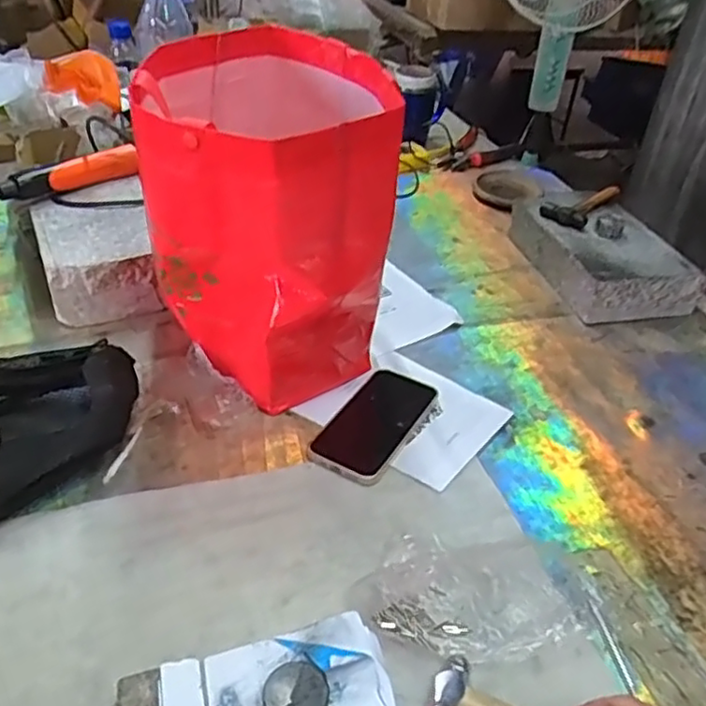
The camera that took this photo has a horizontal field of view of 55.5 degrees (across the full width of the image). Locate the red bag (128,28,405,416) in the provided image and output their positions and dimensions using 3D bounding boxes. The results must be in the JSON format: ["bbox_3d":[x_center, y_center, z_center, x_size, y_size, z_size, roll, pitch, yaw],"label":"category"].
[{"bbox_3d":[-0.077,-0.123,0.660,0.210,0.299,0.245,1,37,-4],"label":"red bag"}]

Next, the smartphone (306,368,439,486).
[{"bbox_3d":[0.021,0.066,0.655,0.075,0.009,0.152,21,40,22],"label":"smartphone"}]

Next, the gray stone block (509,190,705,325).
[{"bbox_3d":[0.332,-0.141,0.924,0.151,0.078,0.258,-8,38,-16],"label":"gray stone block"}]

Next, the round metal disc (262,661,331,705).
[{"bbox_3d":[-0.034,0.206,0.400,0.038,0.017,0.040,3,38,-3],"label":"round metal disc"}]

